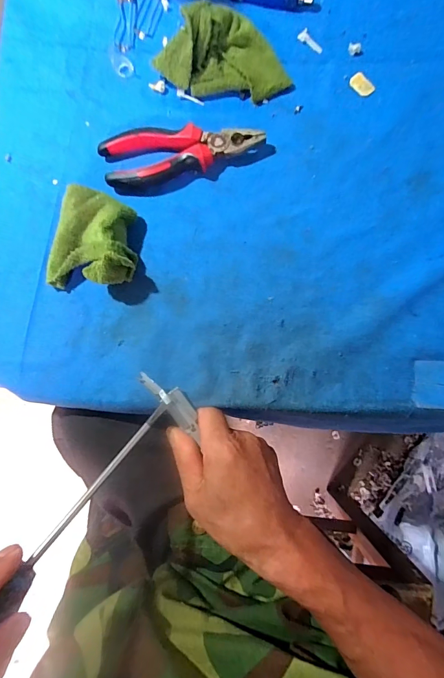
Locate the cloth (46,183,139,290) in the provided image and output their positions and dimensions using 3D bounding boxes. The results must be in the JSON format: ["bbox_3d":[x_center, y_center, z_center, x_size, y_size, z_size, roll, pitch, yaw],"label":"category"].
[{"bbox_3d":[-0.123,-0.094,0.343,0.085,0.040,0.090,5,83,5],"label":"cloth"}]

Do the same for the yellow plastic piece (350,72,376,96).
[{"bbox_3d":[0.142,-0.259,0.370,0.018,0.004,0.026,-39,81,-2],"label":"yellow plastic piece"}]

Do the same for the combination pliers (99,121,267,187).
[{"bbox_3d":[-0.040,-0.189,0.363,0.155,0.023,0.055,-9,82,3],"label":"combination pliers"}]

